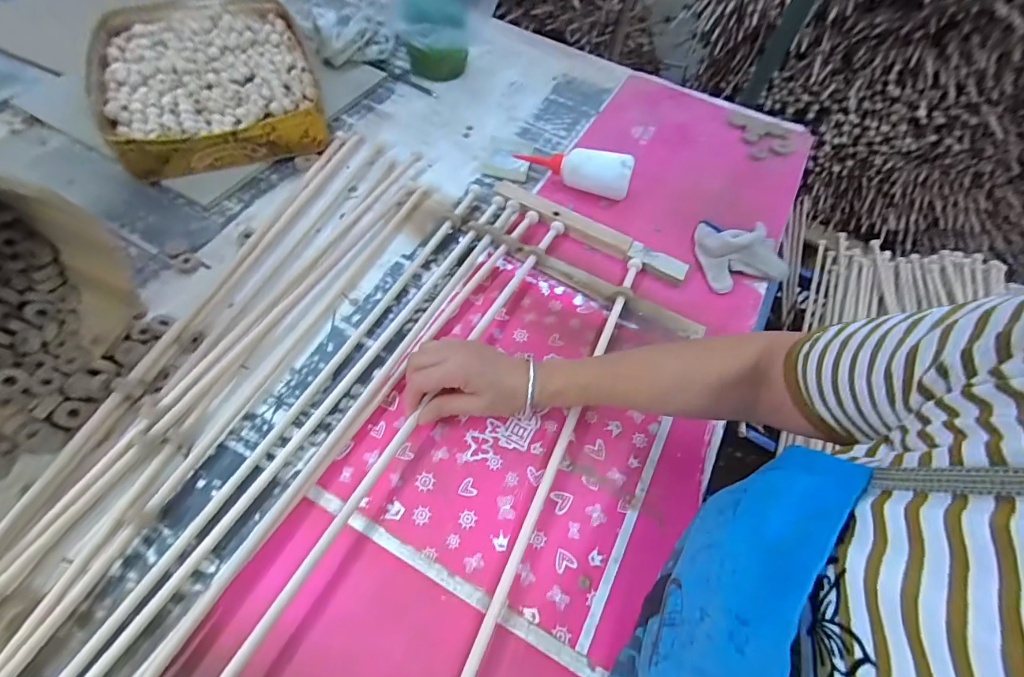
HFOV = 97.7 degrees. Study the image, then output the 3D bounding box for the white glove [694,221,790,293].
[{"bbox_3d":[0.313,-0.128,0.625,0.111,0.038,0.116,-12,61,-14],"label":"white glove"}]

